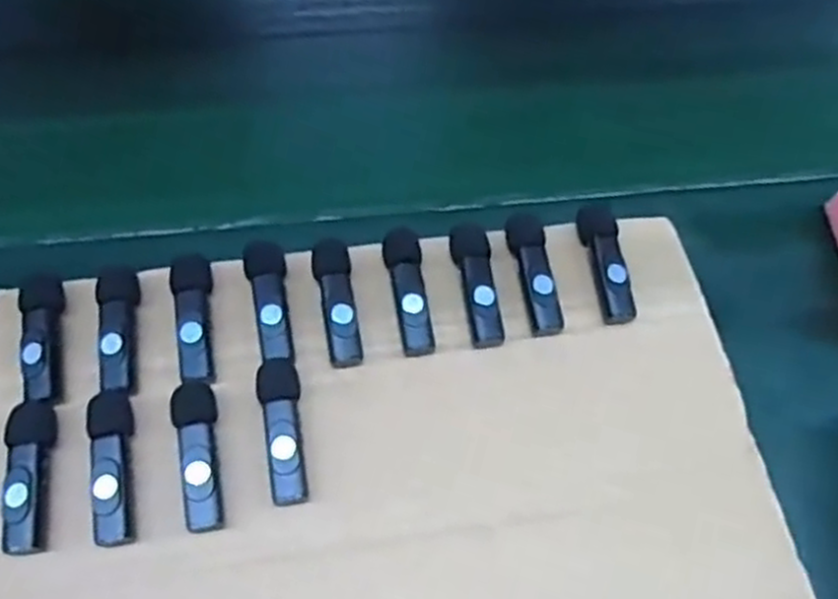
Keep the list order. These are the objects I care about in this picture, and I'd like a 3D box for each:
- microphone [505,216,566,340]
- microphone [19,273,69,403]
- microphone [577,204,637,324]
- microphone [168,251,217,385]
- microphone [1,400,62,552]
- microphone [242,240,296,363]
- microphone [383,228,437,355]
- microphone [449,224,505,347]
[{"bbox_3d":[0.057,-0.013,0.395,0.020,0.017,0.065,-4,60,-6],"label":"microphone"},{"bbox_3d":[-0.175,0.016,0.365,0.017,0.013,0.064,-8,60,-9],"label":"microphone"},{"bbox_3d":[0.095,-0.018,0.399,0.021,0.019,0.061,-3,59,-6],"label":"microphone"},{"bbox_3d":[-0.107,0.007,0.373,0.019,0.012,0.066,-5,60,-7],"label":"microphone"},{"bbox_3d":[-0.168,0.074,0.335,0.018,0.011,0.065,-4,59,-6],"label":"microphone"},{"bbox_3d":[-0.071,0.000,0.380,0.020,0.013,0.063,-12,61,-11],"label":"microphone"},{"bbox_3d":[-0.005,-0.004,0.385,0.020,0.018,0.063,-3,59,-6],"label":"microphone"},{"bbox_3d":[0.029,-0.008,0.390,0.020,0.017,0.066,-6,60,-8],"label":"microphone"}]

